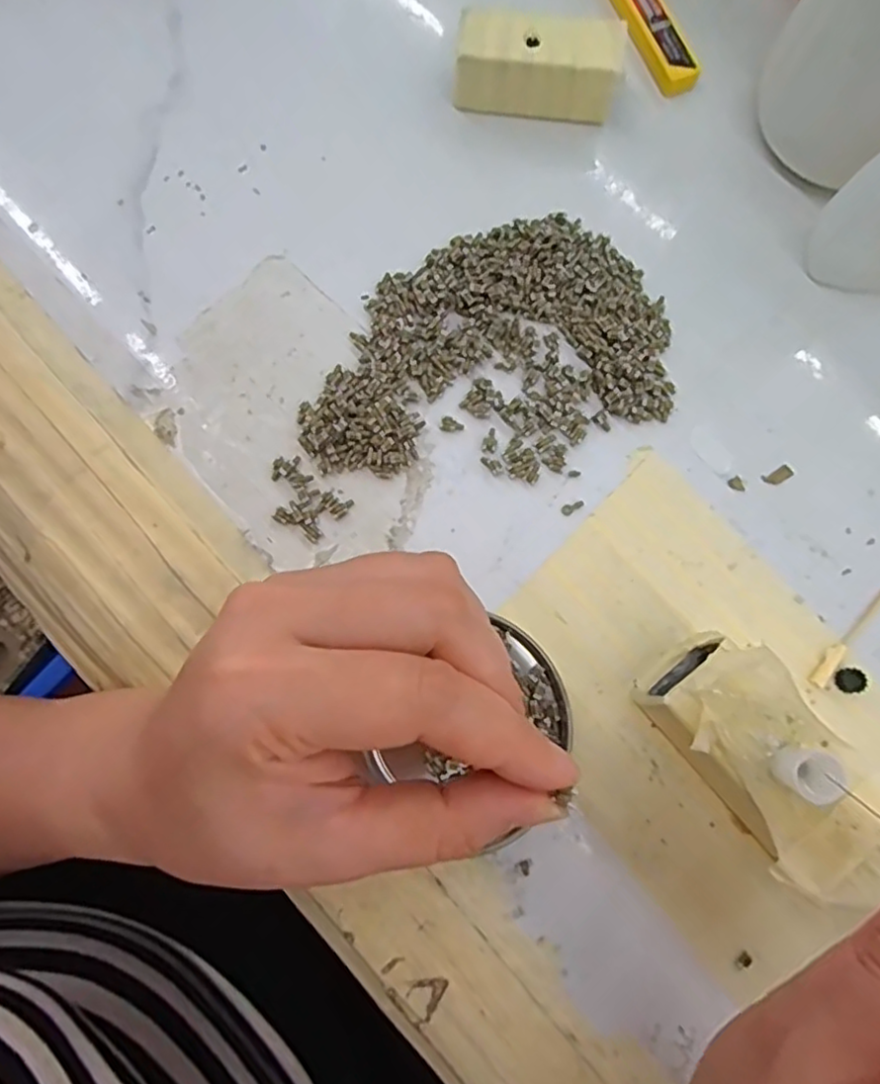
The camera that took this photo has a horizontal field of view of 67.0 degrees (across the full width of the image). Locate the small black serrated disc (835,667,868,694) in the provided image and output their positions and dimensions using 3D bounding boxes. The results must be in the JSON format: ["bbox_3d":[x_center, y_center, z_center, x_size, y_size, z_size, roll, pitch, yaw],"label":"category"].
[{"bbox_3d":[0.145,0.049,0.233,0.010,0.005,0.009,-1,79,0],"label":"small black serrated disc"}]

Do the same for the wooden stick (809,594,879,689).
[{"bbox_3d":[0.152,0.029,0.239,0.006,0.004,0.059,43,82,8],"label":"wooden stick"}]

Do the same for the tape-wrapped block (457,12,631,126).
[{"bbox_3d":[0.040,-0.191,0.268,0.064,0.024,0.026,4,79,1],"label":"tape-wrapped block"}]

